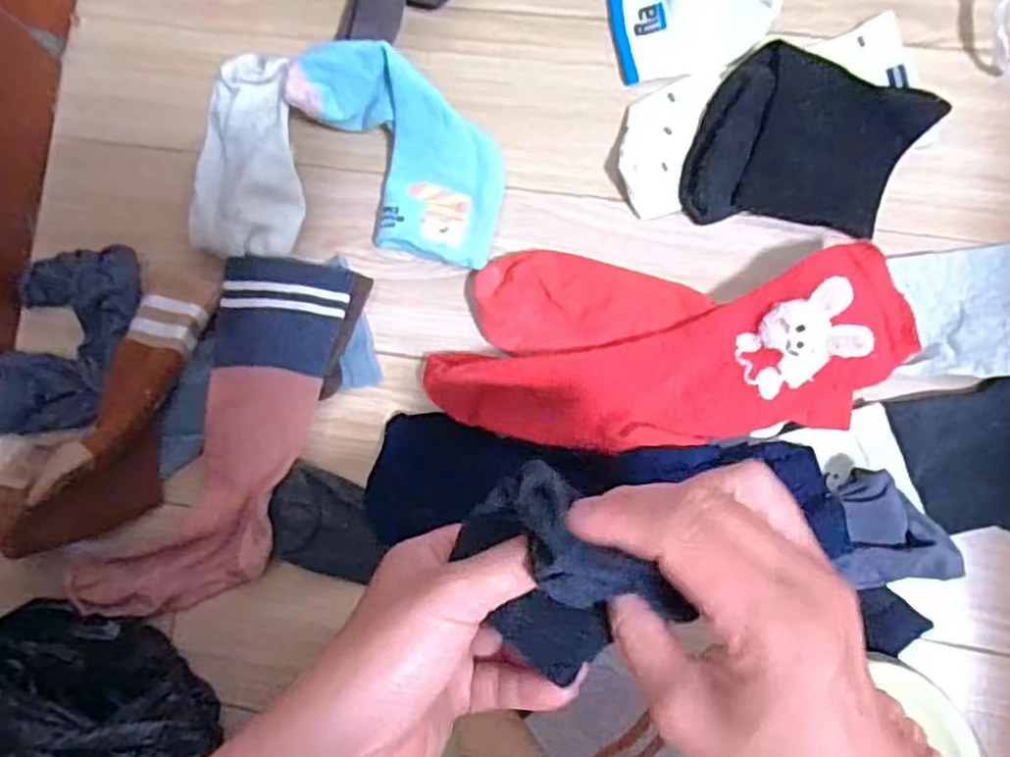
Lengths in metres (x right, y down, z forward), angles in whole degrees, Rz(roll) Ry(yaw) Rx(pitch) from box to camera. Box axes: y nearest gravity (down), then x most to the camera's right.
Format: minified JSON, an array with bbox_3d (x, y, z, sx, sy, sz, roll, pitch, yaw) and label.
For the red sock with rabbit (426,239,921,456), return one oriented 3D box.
[{"bbox_3d":[0.094,-0.018,0.433,0.269,0.044,0.119,1,85,7],"label":"red sock with rabbit"}]

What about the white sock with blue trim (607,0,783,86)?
[{"bbox_3d":[0.121,-0.250,0.467,0.106,0.012,0.093,-18,83,5],"label":"white sock with blue trim"}]

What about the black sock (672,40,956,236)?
[{"bbox_3d":[0.184,-0.140,0.442,0.124,0.029,0.108,24,88,8],"label":"black sock"}]

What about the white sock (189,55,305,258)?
[{"bbox_3d":[-0.173,-0.152,0.477,0.080,0.042,0.139,1,85,7],"label":"white sock"}]

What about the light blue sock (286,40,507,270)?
[{"bbox_3d":[-0.062,-0.147,0.454,0.097,0.065,0.163,-38,82,2],"label":"light blue sock"}]

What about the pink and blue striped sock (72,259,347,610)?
[{"bbox_3d":[-0.180,0.045,0.464,0.101,0.037,0.260,25,88,8],"label":"pink and blue striped sock"}]

